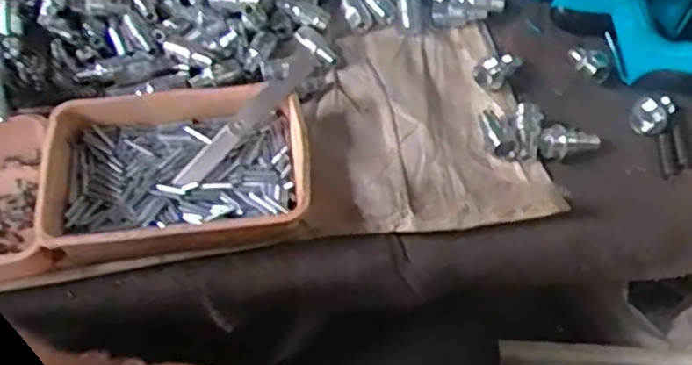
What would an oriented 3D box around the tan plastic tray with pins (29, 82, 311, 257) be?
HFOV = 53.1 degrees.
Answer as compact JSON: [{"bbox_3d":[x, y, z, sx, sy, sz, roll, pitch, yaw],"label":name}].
[{"bbox_3d":[-0.135,-0.010,0.552,0.207,0.038,0.142,-7,58,-3],"label":"tan plastic tray with pins"}]

